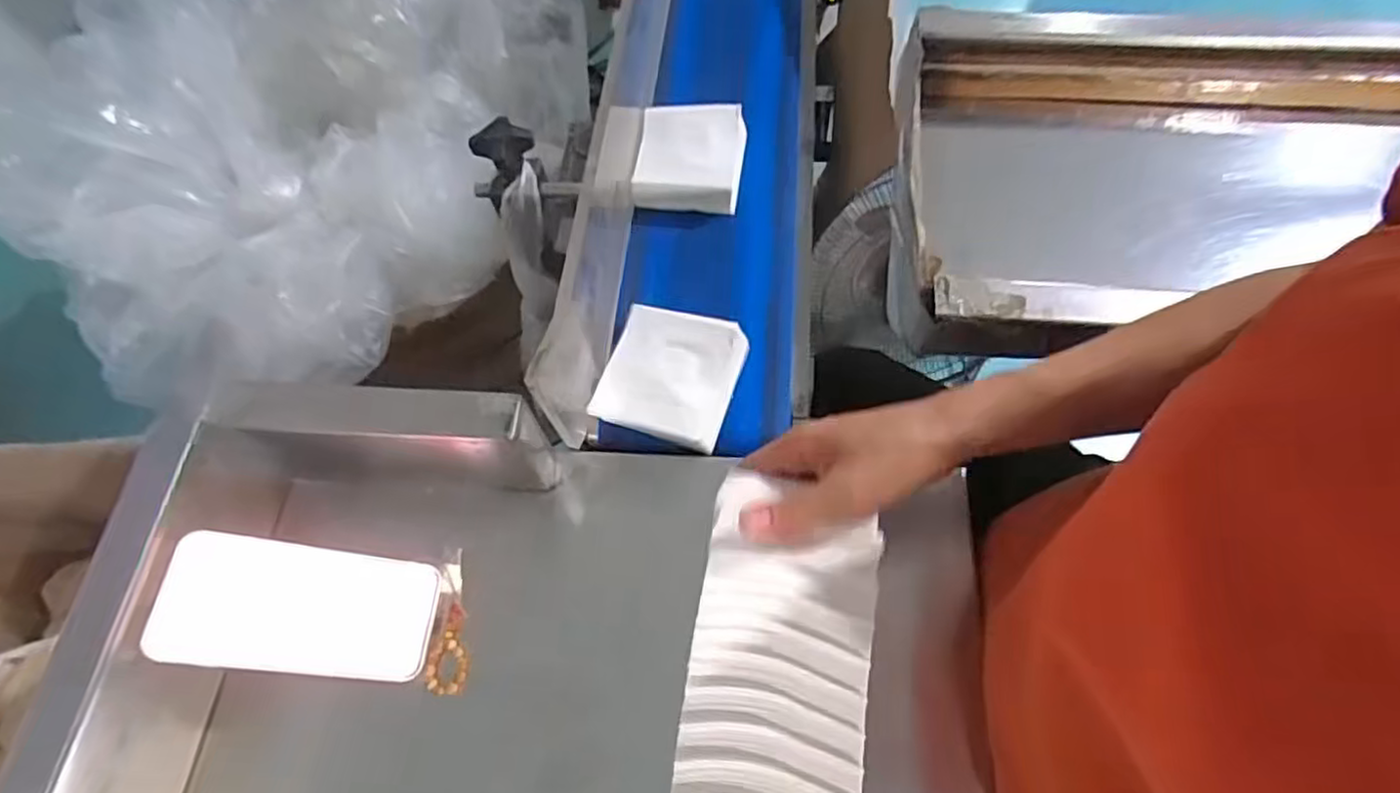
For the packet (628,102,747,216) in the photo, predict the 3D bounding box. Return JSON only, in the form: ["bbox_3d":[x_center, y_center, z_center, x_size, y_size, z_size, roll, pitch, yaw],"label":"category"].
[{"bbox_3d":[-0.007,-0.211,0.611,0.089,0.041,0.095,6,64,5],"label":"packet"}]

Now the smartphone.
[{"bbox_3d":[-0.248,0.133,0.439,0.152,0.005,0.075,18,66,-27],"label":"smartphone"}]

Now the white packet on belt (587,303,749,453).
[{"bbox_3d":[-0.020,-0.018,0.520,0.093,0.028,0.095,16,65,10],"label":"white packet on belt"}]

